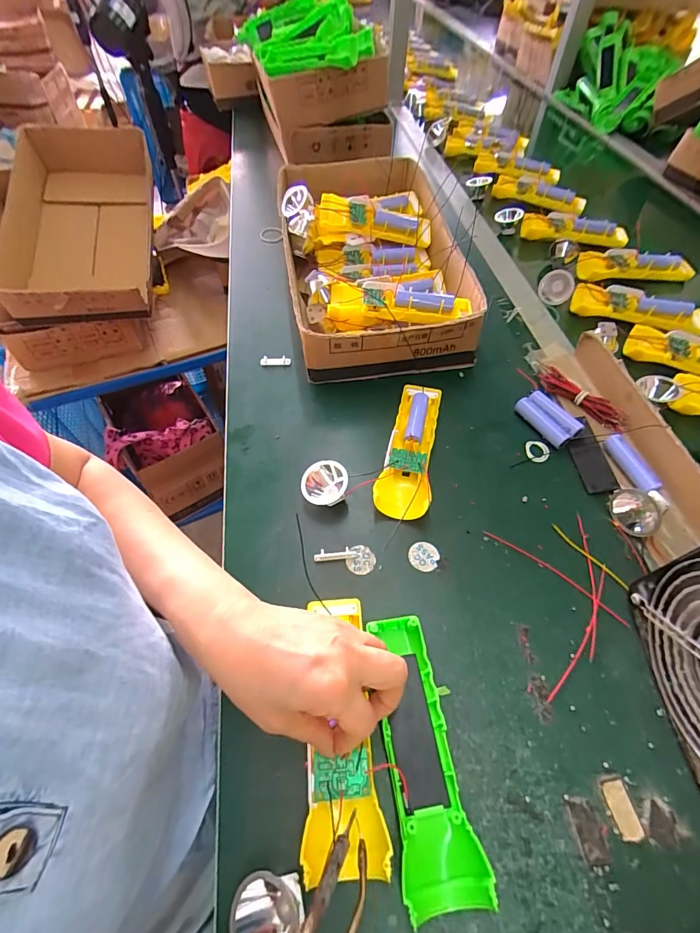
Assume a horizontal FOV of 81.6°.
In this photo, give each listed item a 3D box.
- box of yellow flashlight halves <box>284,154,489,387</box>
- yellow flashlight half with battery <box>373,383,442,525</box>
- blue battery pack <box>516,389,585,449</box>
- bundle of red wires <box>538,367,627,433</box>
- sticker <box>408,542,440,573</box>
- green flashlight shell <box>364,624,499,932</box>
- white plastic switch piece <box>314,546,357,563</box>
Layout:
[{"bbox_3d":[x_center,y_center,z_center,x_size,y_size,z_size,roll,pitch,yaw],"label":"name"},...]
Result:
[{"bbox_3d":[0.026,-0.299,0.569,0.218,0.087,0.424,-6,56,-2],"label":"box of yellow flashlight halves"},{"bbox_3d":[0.065,-0.023,0.414,0.049,0.035,0.161,12,57,10],"label":"yellow flashlight half with battery"},{"bbox_3d":[0.214,-0.051,0.437,0.034,0.018,0.065,-31,60,-18],"label":"blue battery pack"},{"bbox_3d":[0.253,-0.076,0.448,0.019,0.019,0.108,-30,60,-18],"label":"bundle of red wires"},{"bbox_3d":[0.066,0.081,0.365,0.026,0.004,0.026,-2,61,4],"label":"sticker"},{"bbox_3d":[0.049,0.189,0.277,0.049,0.025,0.162,-6,56,-2],"label":"green flashlight shell"},{"bbox_3d":[-0.014,0.078,0.361,0.036,0.013,0.008,-4,56,-1],"label":"white plastic switch piece"}]

